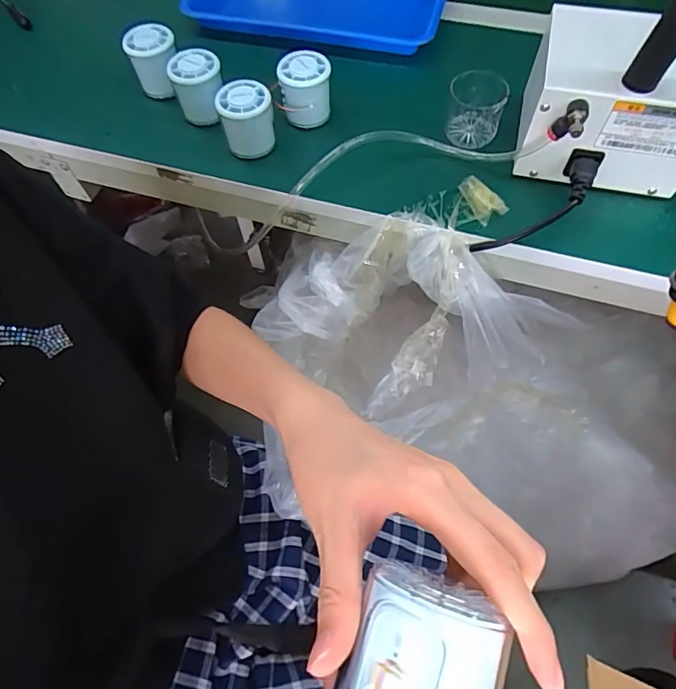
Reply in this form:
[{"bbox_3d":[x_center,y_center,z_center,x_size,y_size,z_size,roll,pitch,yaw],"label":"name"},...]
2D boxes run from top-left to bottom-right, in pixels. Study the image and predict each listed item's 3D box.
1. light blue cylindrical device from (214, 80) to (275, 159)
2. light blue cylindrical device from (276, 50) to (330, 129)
[{"bbox_3d":[-0.097,-0.240,0.523,0.058,0.062,0.053,-10,62,-2],"label":"light blue cylindrical device"},{"bbox_3d":[-0.036,-0.287,0.547,0.059,0.062,0.054,-1,62,2],"label":"light blue cylindrical device"}]

